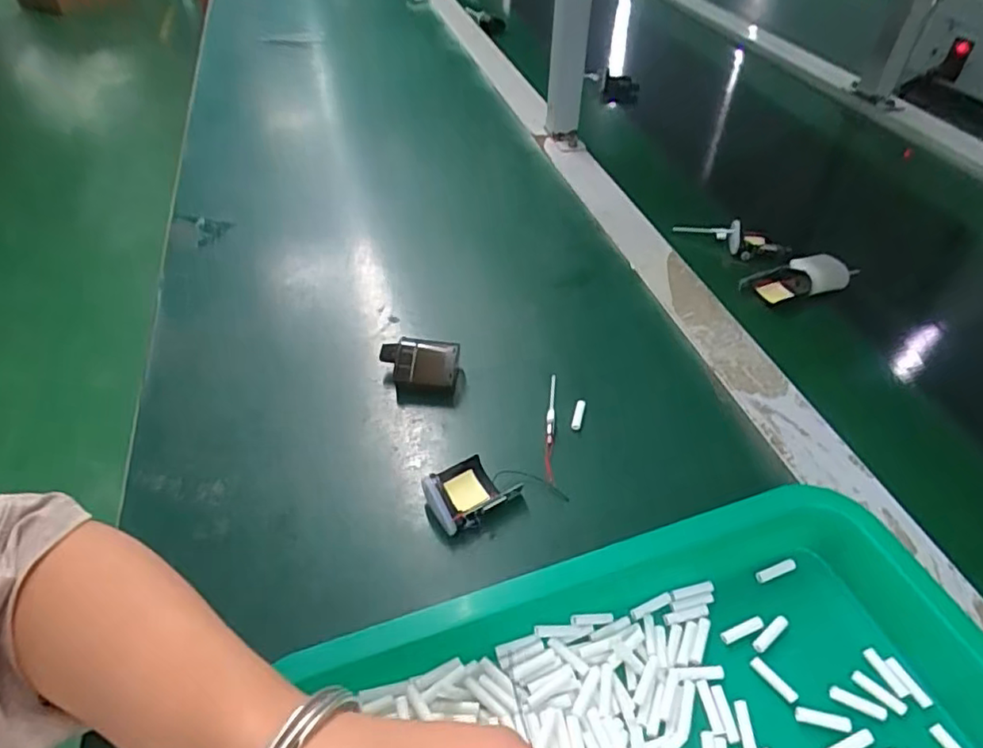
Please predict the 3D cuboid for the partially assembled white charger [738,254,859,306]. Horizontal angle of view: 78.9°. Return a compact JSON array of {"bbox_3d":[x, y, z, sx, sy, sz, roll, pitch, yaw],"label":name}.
[{"bbox_3d":[0.266,-0.081,0.516,0.097,0.024,0.040,-11,44,8],"label":"partially assembled white charger"}]

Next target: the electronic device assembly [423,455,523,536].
[{"bbox_3d":[-0.013,0.069,0.350,0.051,0.023,0.035,-26,51,-24],"label":"electronic device assembly"}]

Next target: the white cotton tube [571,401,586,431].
[{"bbox_3d":[0.059,0.027,0.402,0.007,0.005,0.023,14,58,12],"label":"white cotton tube"}]

